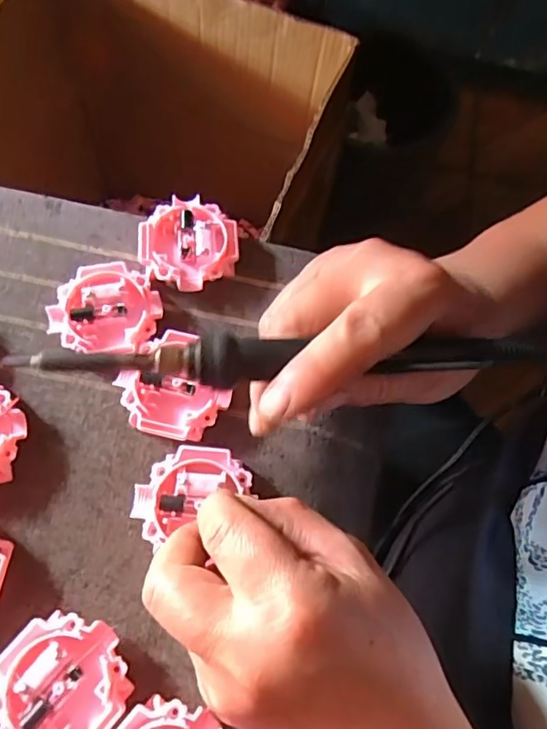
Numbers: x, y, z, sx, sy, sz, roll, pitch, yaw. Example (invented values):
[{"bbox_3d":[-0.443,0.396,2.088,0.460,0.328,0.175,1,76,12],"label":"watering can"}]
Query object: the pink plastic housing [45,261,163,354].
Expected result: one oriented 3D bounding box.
[{"bbox_3d":[-0.086,-0.027,0.286,0.053,0.015,0.047,1,70,-4],"label":"pink plastic housing"}]

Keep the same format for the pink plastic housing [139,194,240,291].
[{"bbox_3d":[-0.046,-0.066,0.303,0.051,0.016,0.053,1,70,-4],"label":"pink plastic housing"}]

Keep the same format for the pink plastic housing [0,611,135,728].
[{"bbox_3d":[-0.088,0.132,0.229,0.050,0.014,0.053,39,72,10],"label":"pink plastic housing"}]

